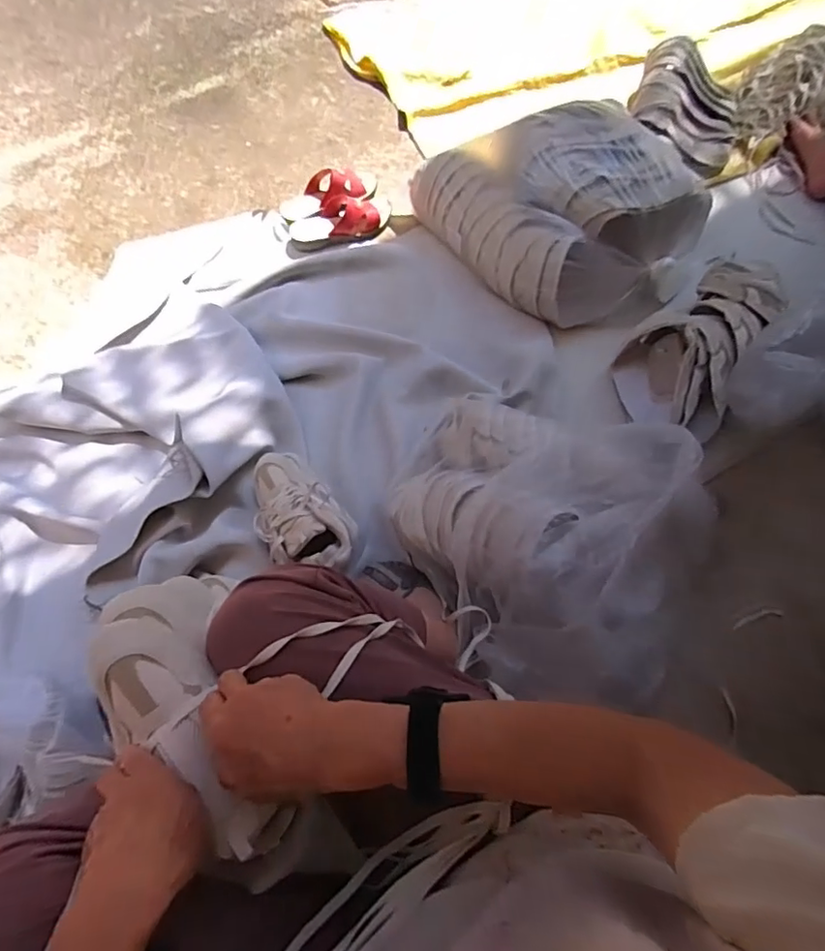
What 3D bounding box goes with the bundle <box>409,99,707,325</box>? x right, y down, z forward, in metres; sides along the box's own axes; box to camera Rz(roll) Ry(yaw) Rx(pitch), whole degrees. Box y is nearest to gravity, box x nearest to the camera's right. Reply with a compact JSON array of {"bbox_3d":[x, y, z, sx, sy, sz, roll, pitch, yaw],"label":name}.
[{"bbox_3d":[0.290,-0.530,1.090,0.374,0.218,0.491,-34,73,-13],"label":"bundle"}]

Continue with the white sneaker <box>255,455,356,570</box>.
[{"bbox_3d":[-0.190,0.057,0.885,0.131,0.096,0.229,-35,73,-13],"label":"white sneaker"}]

